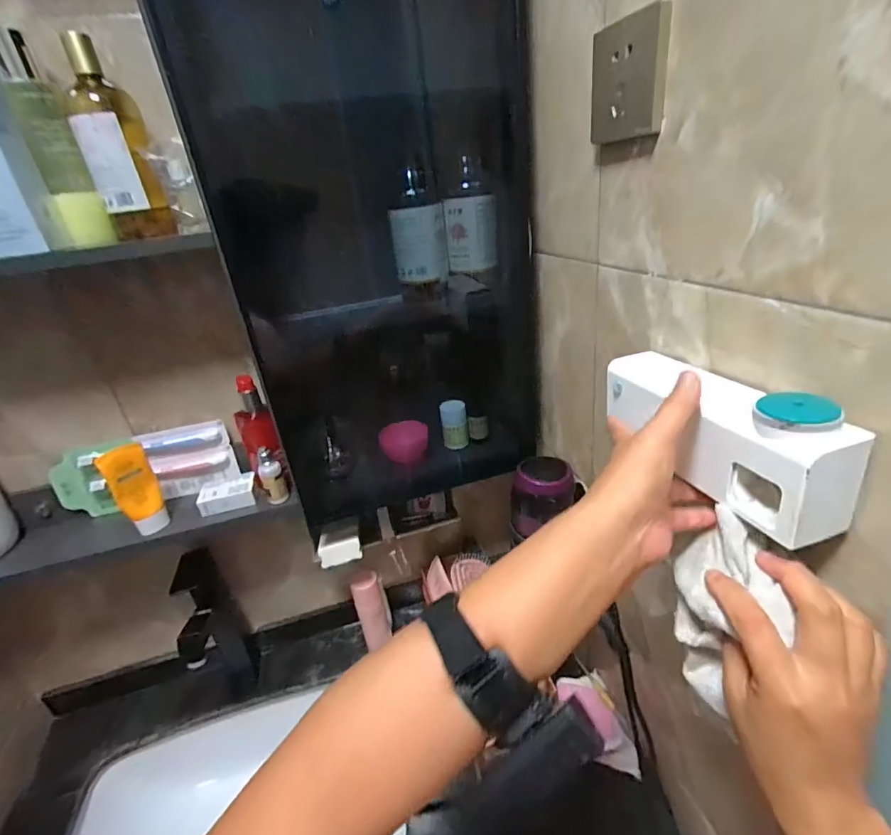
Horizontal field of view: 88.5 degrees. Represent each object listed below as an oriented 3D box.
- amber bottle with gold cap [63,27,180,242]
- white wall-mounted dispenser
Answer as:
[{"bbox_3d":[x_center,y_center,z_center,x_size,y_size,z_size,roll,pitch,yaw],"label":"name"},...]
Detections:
[{"bbox_3d":[-0.357,-0.291,0.496,0.066,0.178,0.047,-18,28,-20],"label":"amber bottle with gold cap"},{"bbox_3d":[0.202,0.000,0.352,0.051,0.082,0.196,-14,29,-13],"label":"white wall-mounted dispenser"}]

